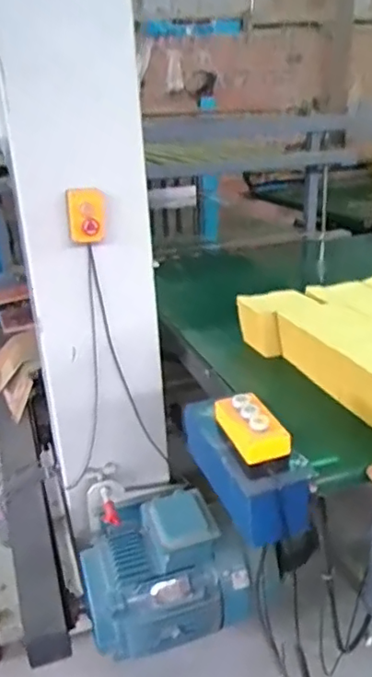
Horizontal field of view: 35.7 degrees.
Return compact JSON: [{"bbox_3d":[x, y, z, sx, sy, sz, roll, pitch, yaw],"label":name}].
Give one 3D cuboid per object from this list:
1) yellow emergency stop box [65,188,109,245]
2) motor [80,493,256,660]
[{"bbox_3d":[-0.224,-0.278,1.321,0.094,0.117,0.081,-7,22,-9],"label":"yellow emergency stop box"},{"bbox_3d":[-0.060,0.582,1.440,0.371,0.320,0.232,-11,23,-18],"label":"motor"}]

